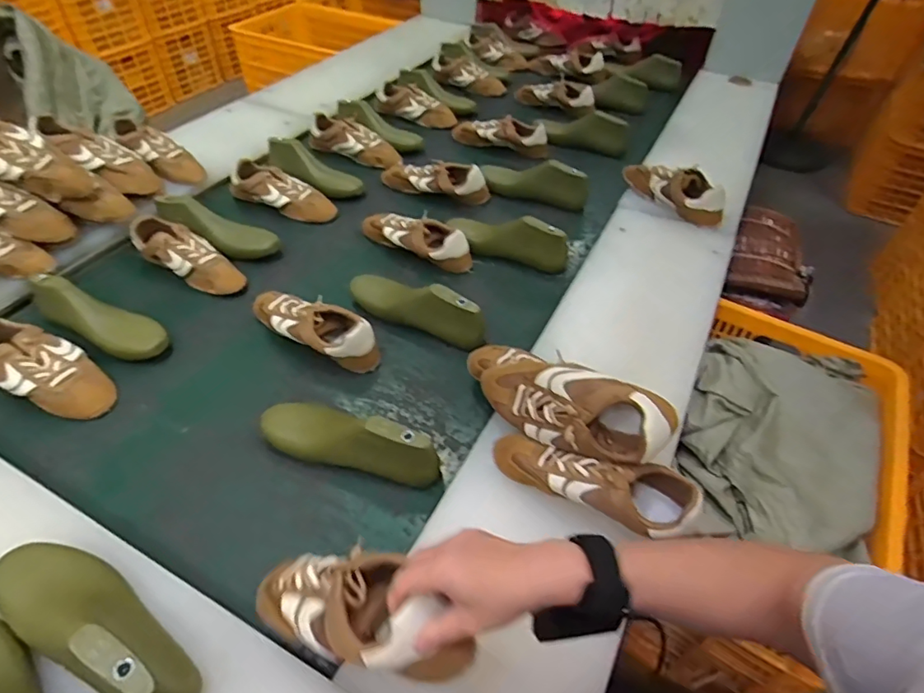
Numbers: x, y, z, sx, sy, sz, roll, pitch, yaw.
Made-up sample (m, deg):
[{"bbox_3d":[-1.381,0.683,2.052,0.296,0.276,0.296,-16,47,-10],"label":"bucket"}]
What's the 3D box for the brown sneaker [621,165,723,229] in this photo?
[{"bbox_3d":[0.456,-0.352,1.137,0.082,0.077,0.262,-18,51,-17],"label":"brown sneaker"}]

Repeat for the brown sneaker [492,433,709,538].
[{"bbox_3d":[0.154,0.159,0.639,0.233,0.077,0.088,21,51,17],"label":"brown sneaker"}]

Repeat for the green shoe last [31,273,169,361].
[{"bbox_3d":[-0.596,-0.055,0.860,0.250,0.089,0.081,24,52,19],"label":"green shoe last"}]

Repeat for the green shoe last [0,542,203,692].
[{"bbox_3d":[-0.364,0.256,0.504,0.268,0.073,0.085,19,49,17],"label":"green shoe last"}]

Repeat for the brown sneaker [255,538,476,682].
[{"bbox_3d":[-0.100,0.230,0.469,0.217,0.080,0.087,1,41,33],"label":"brown sneaker"}]

